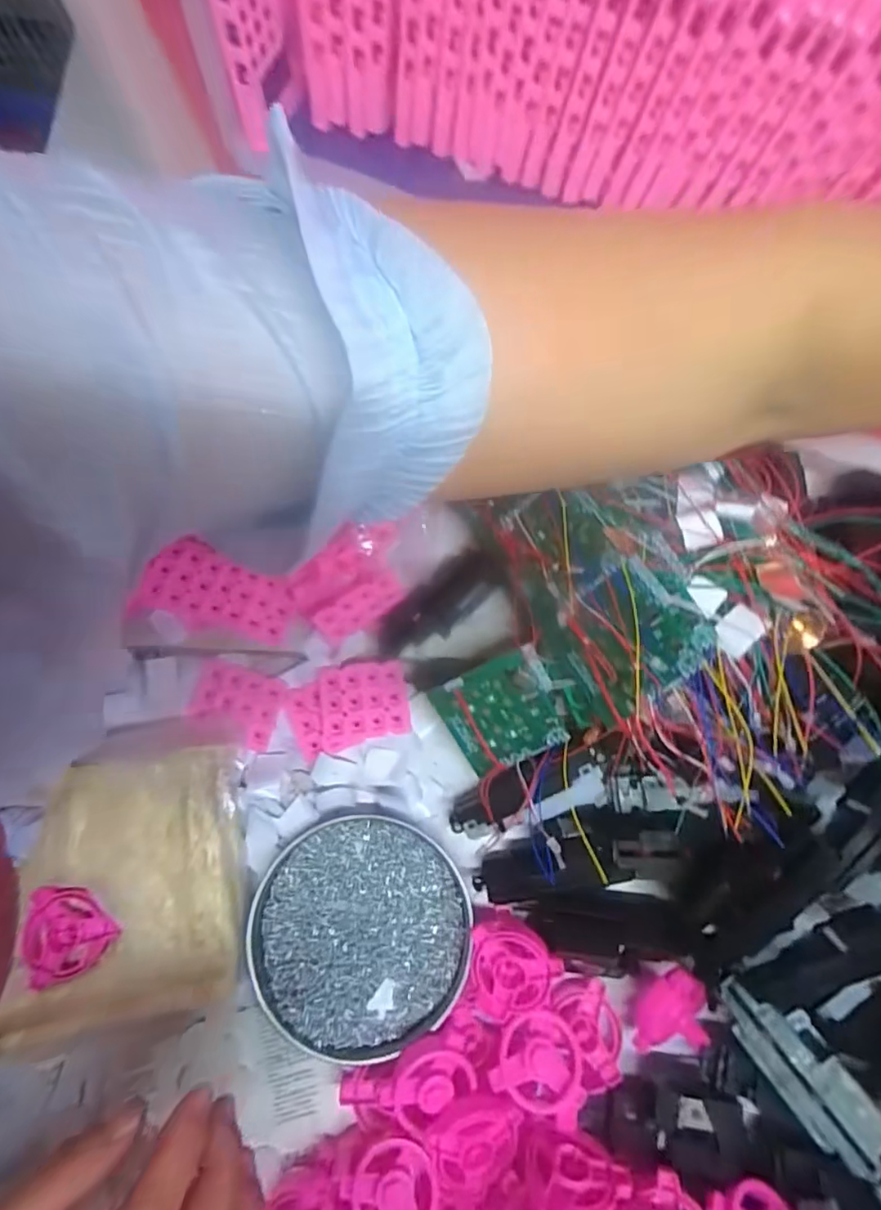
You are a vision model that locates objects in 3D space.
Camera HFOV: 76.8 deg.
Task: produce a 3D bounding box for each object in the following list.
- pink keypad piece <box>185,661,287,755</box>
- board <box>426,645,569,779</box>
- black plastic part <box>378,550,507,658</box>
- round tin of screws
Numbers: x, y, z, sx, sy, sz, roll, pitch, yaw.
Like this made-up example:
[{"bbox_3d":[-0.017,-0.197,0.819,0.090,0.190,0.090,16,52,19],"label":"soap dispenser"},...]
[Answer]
[{"bbox_3d":[-0.142,0.068,0.385,0.061,0.006,0.047,17,78,2],"label":"pink keypad piece"},{"bbox_3d":[0.040,0.071,0.360,0.070,0.004,0.071,-25,105,10],"label":"board"},{"bbox_3d":[0.000,0.000,0.386,0.101,0.020,0.036,-36,80,14],"label":"black plastic part"},{"bbox_3d":[-0.050,0.207,0.353,0.135,0.021,0.127,0,77,-1],"label":"round tin of screws"}]

